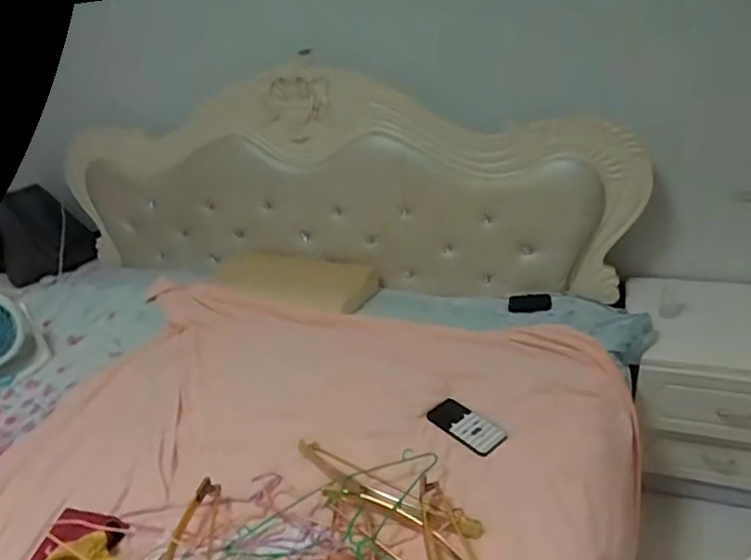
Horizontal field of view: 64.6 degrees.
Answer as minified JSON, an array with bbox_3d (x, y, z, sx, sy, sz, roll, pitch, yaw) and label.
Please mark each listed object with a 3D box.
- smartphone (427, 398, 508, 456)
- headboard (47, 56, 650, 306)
[{"bbox_3d":[0.180,0.294,1.199,0.074,0.011,0.158,-40,45,-22],"label":"smartphone"},{"bbox_3d":[-0.170,-0.279,1.647,1.671,0.524,0.166,5,31,21],"label":"headboard"}]

